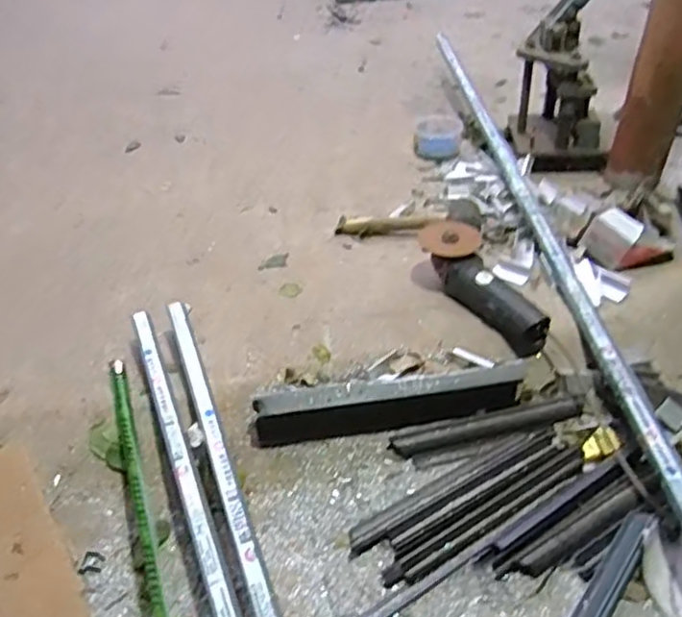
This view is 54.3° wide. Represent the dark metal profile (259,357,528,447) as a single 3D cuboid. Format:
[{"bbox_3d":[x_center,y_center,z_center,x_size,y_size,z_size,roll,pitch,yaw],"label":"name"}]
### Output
[{"bbox_3d":[0.075,0.130,0.929,0.379,0.064,0.036,-8,41,-9],"label":"dark metal profile"}]

